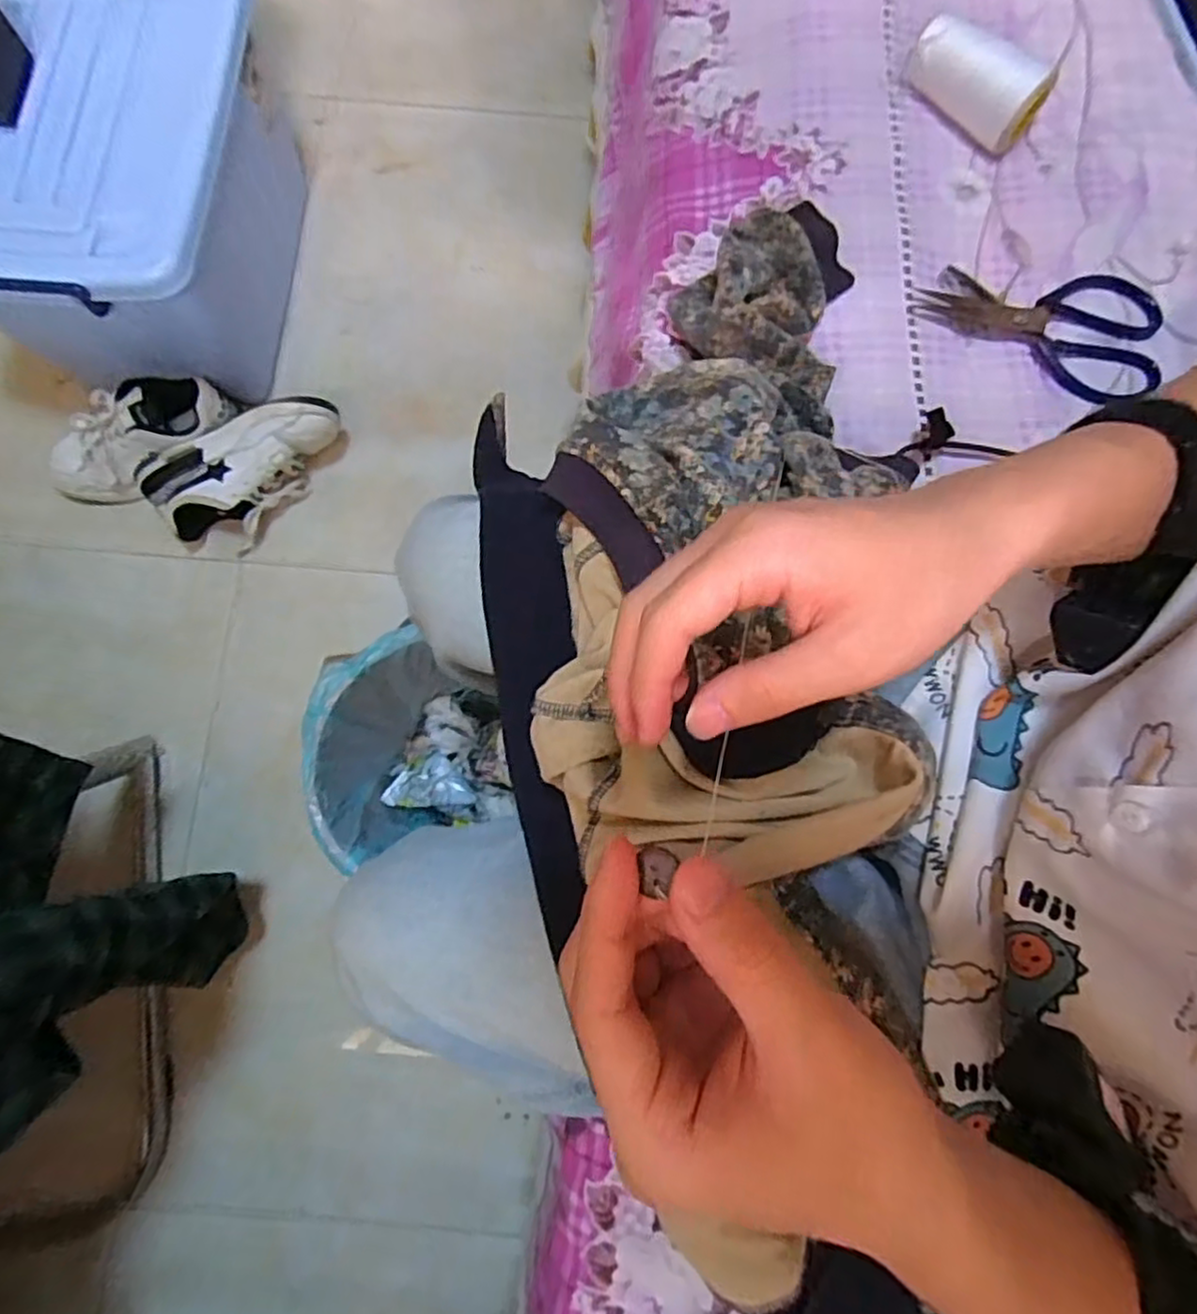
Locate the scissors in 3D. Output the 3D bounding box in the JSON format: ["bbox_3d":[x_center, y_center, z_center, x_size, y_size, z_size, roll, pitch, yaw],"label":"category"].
[{"bbox_3d":[0.351,-0.257,0.550,0.193,0.008,0.108,1,78,-1],"label":"scissors"}]

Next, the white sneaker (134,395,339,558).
[{"bbox_3d":[-0.468,-0.252,0.941,0.265,0.099,0.126,-30,80,-7],"label":"white sneaker"}]

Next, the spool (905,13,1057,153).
[{"bbox_3d":[0.316,-0.480,0.581,0.110,0.055,0.046,41,80,7],"label":"spool"}]

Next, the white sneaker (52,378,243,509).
[{"bbox_3d":[-0.624,-0.292,0.934,0.260,0.091,0.101,-30,80,6],"label":"white sneaker"}]

